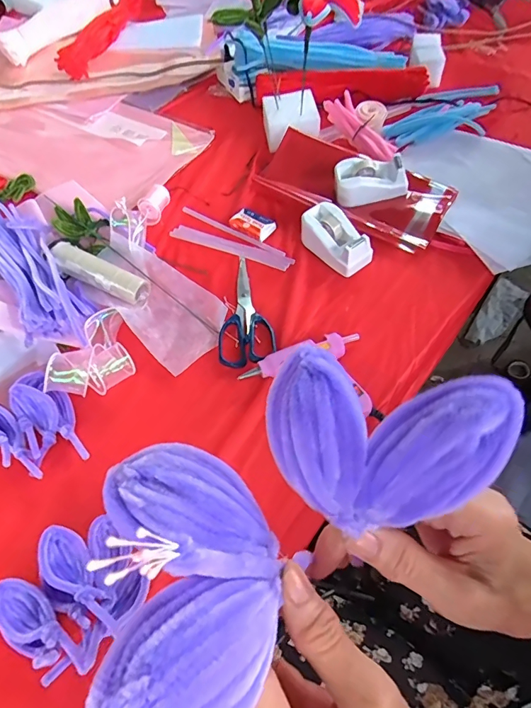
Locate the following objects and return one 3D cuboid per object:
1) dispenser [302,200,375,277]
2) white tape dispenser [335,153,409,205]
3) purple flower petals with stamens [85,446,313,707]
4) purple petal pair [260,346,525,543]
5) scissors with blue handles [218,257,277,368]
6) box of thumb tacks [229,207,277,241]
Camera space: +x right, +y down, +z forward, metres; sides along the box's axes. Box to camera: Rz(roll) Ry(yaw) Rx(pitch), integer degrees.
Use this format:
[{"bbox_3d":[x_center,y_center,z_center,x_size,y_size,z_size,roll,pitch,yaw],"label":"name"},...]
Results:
[{"bbox_3d":[0.097,-0.156,0.567,0.056,0.048,0.101,-41,62,-20],"label":"dispenser"},{"bbox_3d":[0.152,-0.249,0.601,0.100,0.049,0.045,-5,59,2],"label":"white tape dispenser"},{"bbox_3d":[-0.026,0.069,0.137,0.062,0.040,0.082,-23,59,-17],"label":"purple flower petals with stamens"},{"bbox_3d":[0.041,0.033,0.154,0.082,0.023,0.061,12,95,21],"label":"purple petal pair"},{"bbox_3d":[-0.029,-0.059,0.542,0.068,0.013,0.173,-8,59,0],"label":"scissors with blue handles"},{"bbox_3d":[-0.018,-0.190,0.615,0.064,0.016,0.036,32,78,16],"label":"box of thumb tacks"}]

